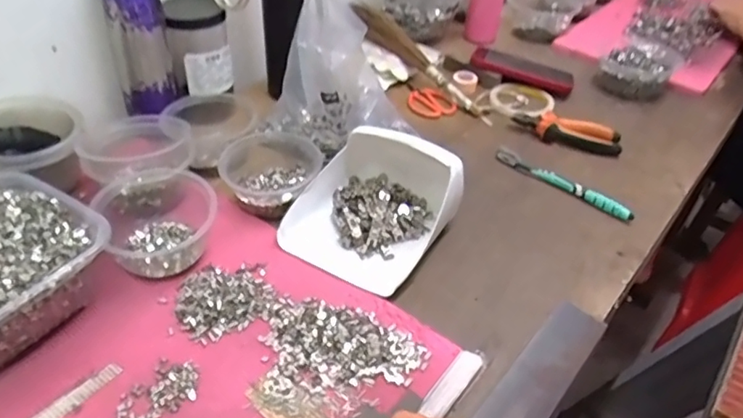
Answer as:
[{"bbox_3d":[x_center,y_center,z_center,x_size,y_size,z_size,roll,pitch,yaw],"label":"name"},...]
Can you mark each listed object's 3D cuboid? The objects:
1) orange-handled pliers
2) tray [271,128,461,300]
[{"bbox_3d":[0.282,-0.115,0.822,0.150,0.025,0.049,18,41,17],"label":"orange-handled pliers"},{"bbox_3d":[0.005,-0.015,0.612,0.157,0.084,0.174,21,42,20],"label":"tray"}]

